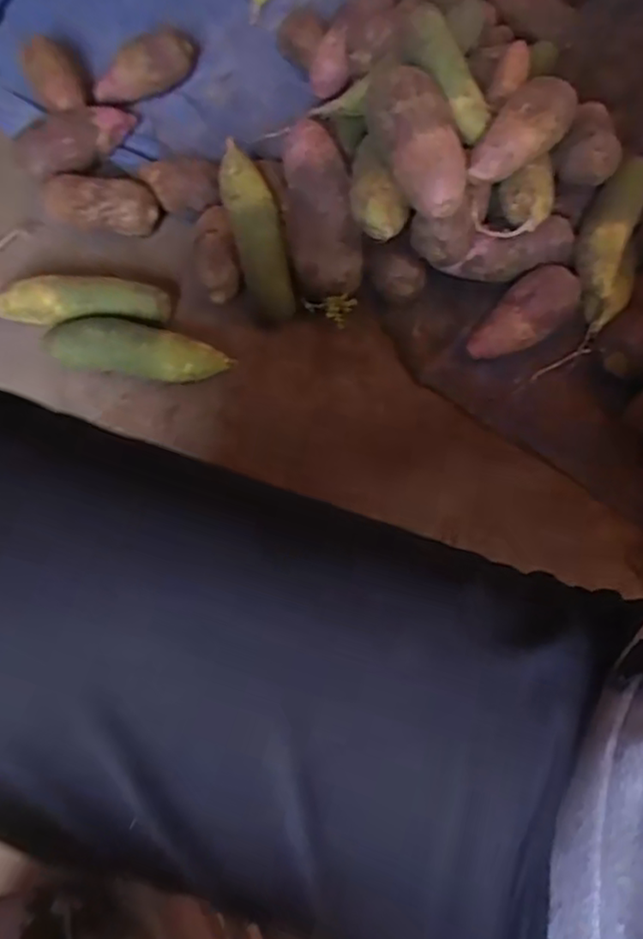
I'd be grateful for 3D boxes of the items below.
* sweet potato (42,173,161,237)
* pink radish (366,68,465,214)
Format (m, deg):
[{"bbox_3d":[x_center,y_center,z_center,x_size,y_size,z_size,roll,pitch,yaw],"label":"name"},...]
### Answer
[{"bbox_3d":[-0.270,-0.315,0.815,0.139,0.063,0.051,5,64,1],"label":"sweet potato"},{"bbox_3d":[0.102,-0.338,0.693,0.081,0.068,0.178,-17,65,-9],"label":"pink radish"}]

